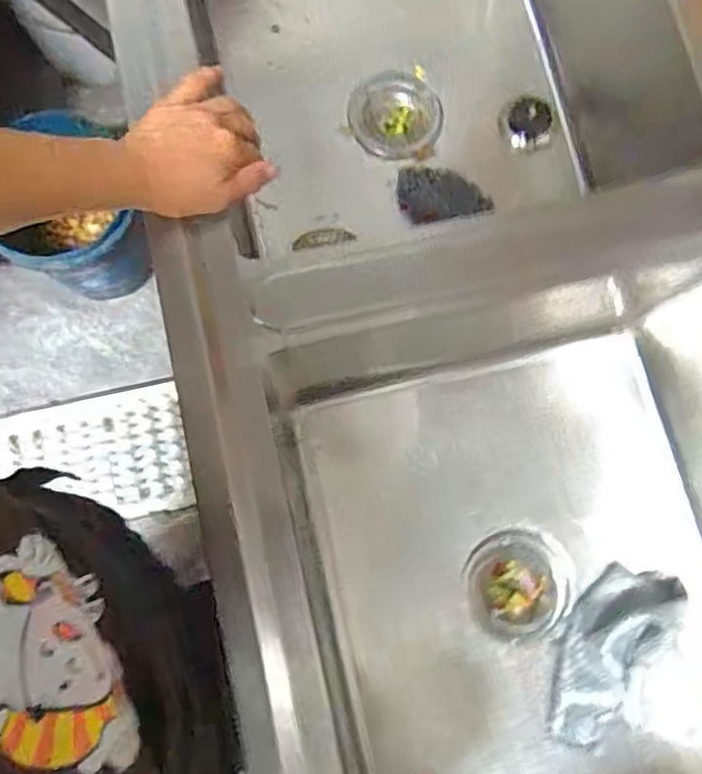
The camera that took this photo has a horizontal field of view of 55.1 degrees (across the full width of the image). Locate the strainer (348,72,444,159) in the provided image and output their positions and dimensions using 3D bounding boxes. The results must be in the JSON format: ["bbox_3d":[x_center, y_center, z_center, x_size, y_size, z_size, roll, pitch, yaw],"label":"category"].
[{"bbox_3d":[0.055,-0.334,0.822,0.114,0.032,0.115,8,80,2],"label":"strainer"}]

